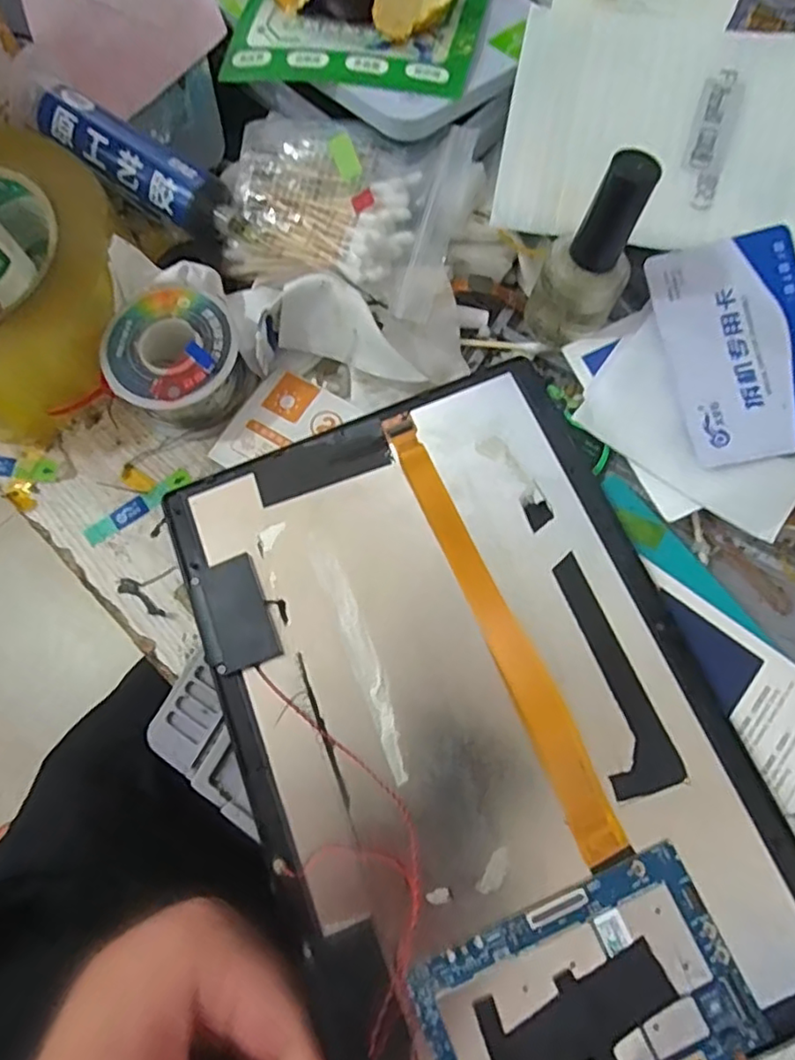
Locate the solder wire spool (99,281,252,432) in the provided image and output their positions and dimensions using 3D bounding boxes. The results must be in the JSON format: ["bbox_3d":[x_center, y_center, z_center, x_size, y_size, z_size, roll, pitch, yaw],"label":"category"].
[{"bbox_3d":[-0.090,-0.071,0.253,0.051,0.025,0.052,0,74,1],"label":"solder wire spool"}]

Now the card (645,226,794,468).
[{"bbox_3d":[0.130,-0.069,0.233,0.052,0.004,0.085,-11,82,6],"label":"card"}]

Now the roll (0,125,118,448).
[{"bbox_3d":[-0.169,-0.100,0.258,0.111,0.051,0.121,0,74,1],"label":"roll"}]

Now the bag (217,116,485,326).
[{"bbox_3d":[-0.025,-0.130,0.250,0.096,0.022,0.071,13,74,5],"label":"bag"}]

